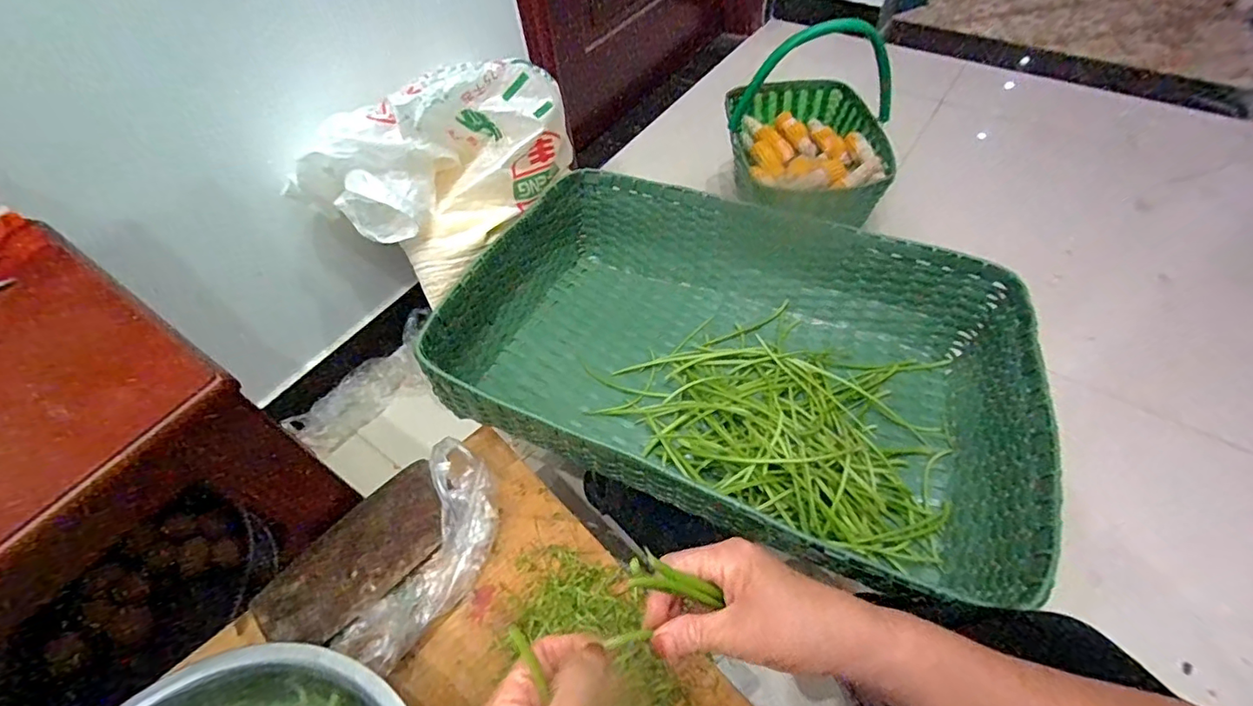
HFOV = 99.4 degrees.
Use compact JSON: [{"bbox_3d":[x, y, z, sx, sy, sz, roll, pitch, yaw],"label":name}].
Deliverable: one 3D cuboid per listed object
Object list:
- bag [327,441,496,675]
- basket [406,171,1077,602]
[{"bbox_3d":[-0.197,0.195,0.529,0.090,0.072,0.208,17,57,17],"label":"bag"},{"bbox_3d":[0.134,0.001,0.689,0.664,0.172,0.456,19,58,18],"label":"basket"}]

